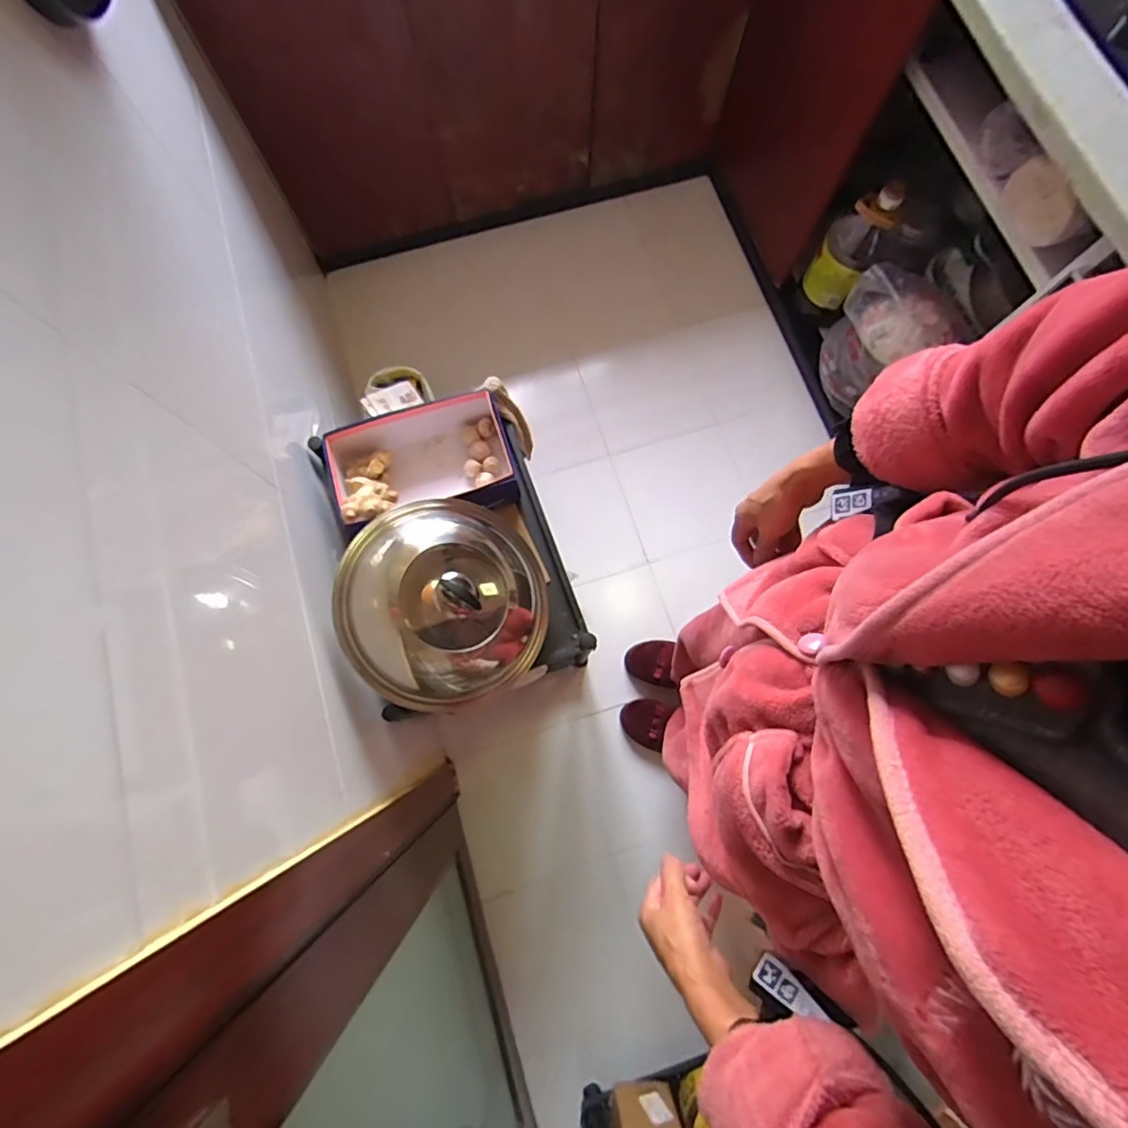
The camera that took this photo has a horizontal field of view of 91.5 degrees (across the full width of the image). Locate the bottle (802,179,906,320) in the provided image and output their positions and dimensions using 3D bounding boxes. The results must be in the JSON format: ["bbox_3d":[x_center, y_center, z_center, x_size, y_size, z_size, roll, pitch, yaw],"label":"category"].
[{"bbox_3d":[0.651,-0.714,1.278,0.120,0.325,0.122,31,79,6],"label":"bottle"}]

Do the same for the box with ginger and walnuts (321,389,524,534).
[{"bbox_3d":[-0.234,-0.171,0.927,0.295,0.114,0.192,-18,78,-5],"label":"box with ginger and walnuts"}]

